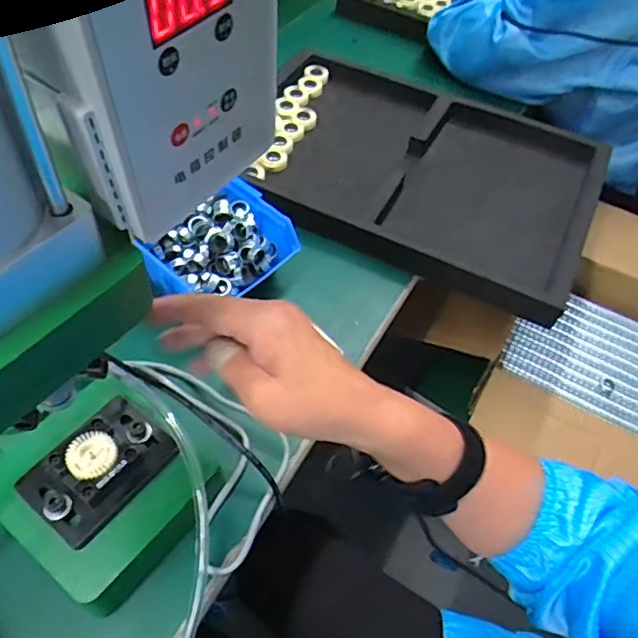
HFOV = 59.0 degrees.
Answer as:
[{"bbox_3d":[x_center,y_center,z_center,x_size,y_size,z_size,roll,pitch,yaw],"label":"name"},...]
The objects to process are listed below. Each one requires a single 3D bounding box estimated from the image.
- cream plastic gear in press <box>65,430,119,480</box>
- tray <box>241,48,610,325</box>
[{"bbox_3d":[-0.154,0.093,0.383,0.033,0.007,0.033,-26,59,-23],"label":"cream plastic gear in press"},{"bbox_3d":[0.111,-0.186,0.668,0.423,0.052,0.295,27,55,15],"label":"tray"}]

